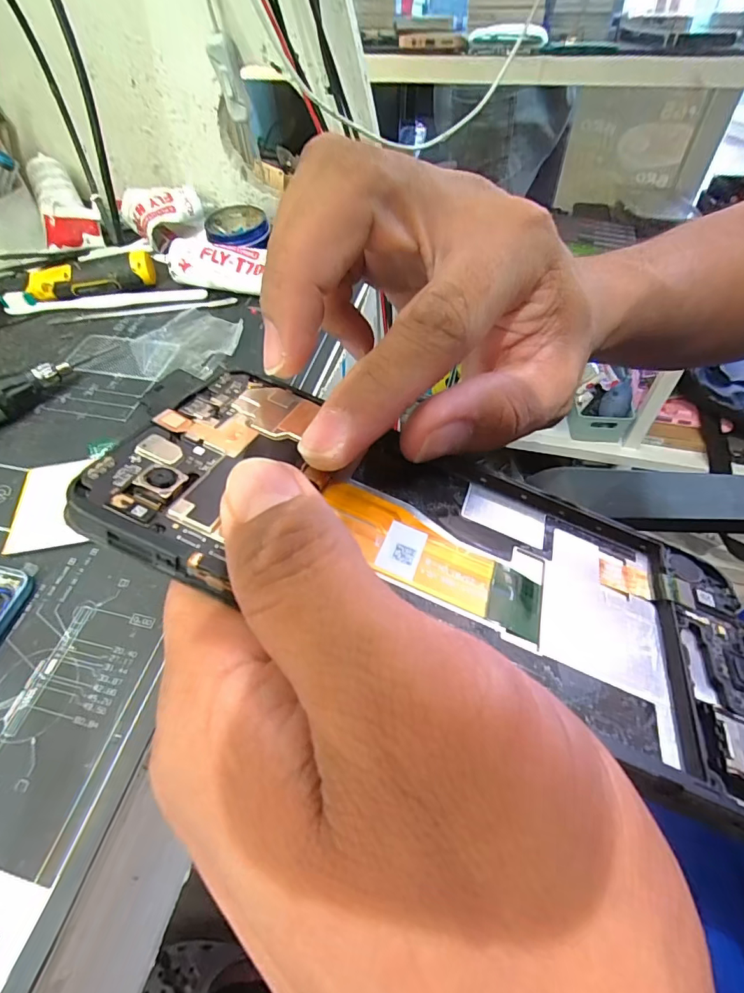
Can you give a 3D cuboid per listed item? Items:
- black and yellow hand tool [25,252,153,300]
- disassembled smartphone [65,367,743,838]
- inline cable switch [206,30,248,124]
[{"bbox_3d":[-0.254,-0.199,0.429,0.107,0.029,0.020,-11,54,-5],"label":"black and yellow hand tool"},{"bbox_3d":[0.017,0.009,0.123,0.160,0.011,0.090,24,38,3],"label":"disassembled smartphone"},{"bbox_3d":[-0.121,-0.352,0.399,0.024,0.056,0.020,-12,55,-6],"label":"inline cable switch"}]

